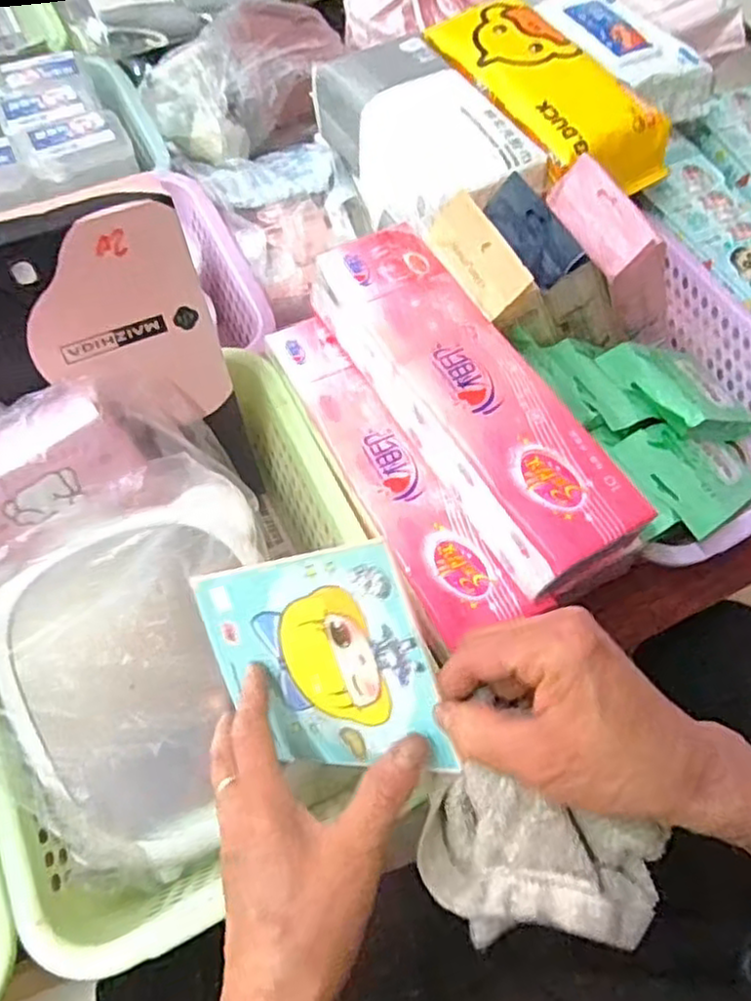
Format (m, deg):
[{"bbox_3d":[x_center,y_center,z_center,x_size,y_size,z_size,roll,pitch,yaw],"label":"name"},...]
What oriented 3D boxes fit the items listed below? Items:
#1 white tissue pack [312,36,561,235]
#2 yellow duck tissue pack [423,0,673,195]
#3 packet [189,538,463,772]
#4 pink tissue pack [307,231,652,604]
[{"bbox_3d":[0.040,-0.296,0.591,0.103,0.084,0.212,-28,67,-16],"label":"white tissue pack"},{"bbox_3d":[0.140,-0.340,0.584,0.106,0.052,0.222,-27,67,-16],"label":"yellow duck tissue pack"},{"bbox_3d":[-0.031,0.081,0.348,0.004,0.143,0.107,-22,96,-50],"label":"packet"},{"bbox_3d":[0.058,-0.063,0.446,0.079,0.053,0.266,-28,67,-16],"label":"pink tissue pack"}]

